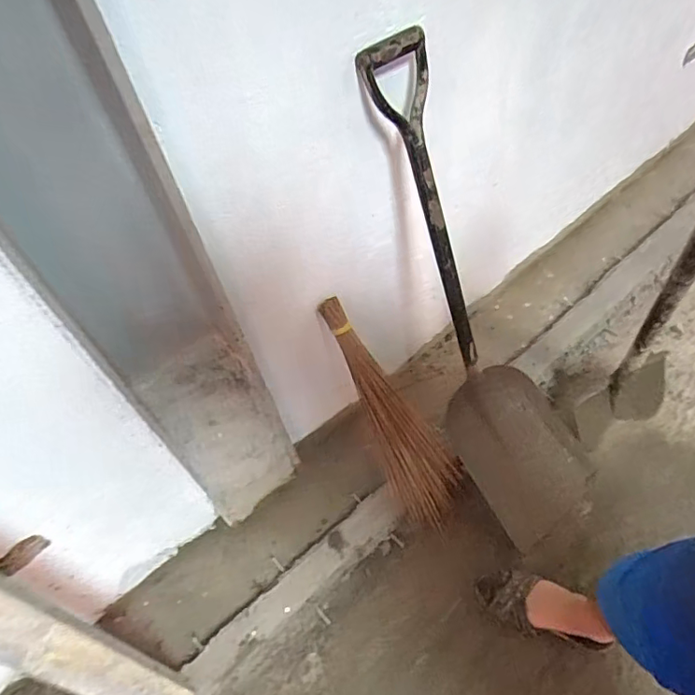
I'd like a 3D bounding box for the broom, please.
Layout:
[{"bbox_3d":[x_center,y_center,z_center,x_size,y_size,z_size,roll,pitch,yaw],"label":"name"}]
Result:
[{"bbox_3d":[0.094,0.143,1.221,0.163,0.572,0.095,-37,21,-26],"label":"broom"}]

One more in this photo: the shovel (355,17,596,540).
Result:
[{"bbox_3d":[0.274,-0.055,1.083,0.256,1.048,0.231,-41,34,-27],"label":"shovel"}]

